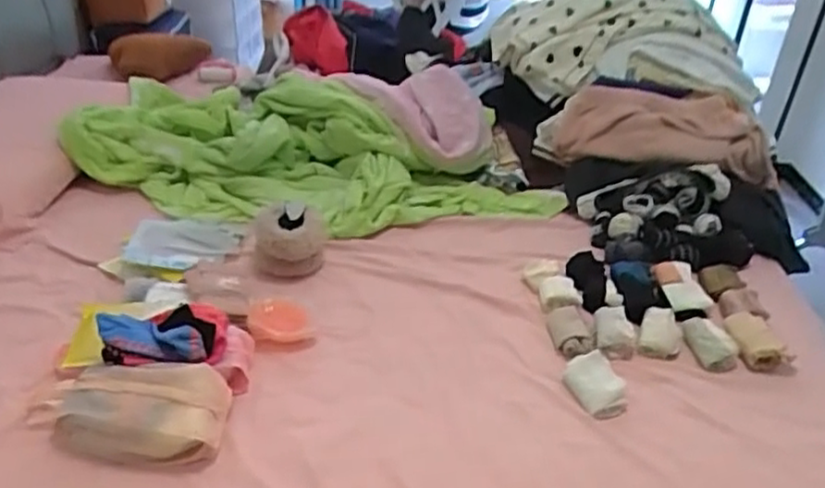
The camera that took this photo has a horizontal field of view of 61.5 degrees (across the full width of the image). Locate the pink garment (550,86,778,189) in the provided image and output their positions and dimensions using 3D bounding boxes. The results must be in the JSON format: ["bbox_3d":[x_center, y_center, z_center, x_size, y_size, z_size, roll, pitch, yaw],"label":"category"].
[{"bbox_3d":[0.563,-0.242,1.549,0.454,0.172,0.175,4,32,0],"label":"pink garment"}]

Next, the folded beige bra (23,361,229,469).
[{"bbox_3d":[-0.412,0.240,0.993,0.280,0.090,0.136,2,32,-3],"label":"folded beige bra"}]

